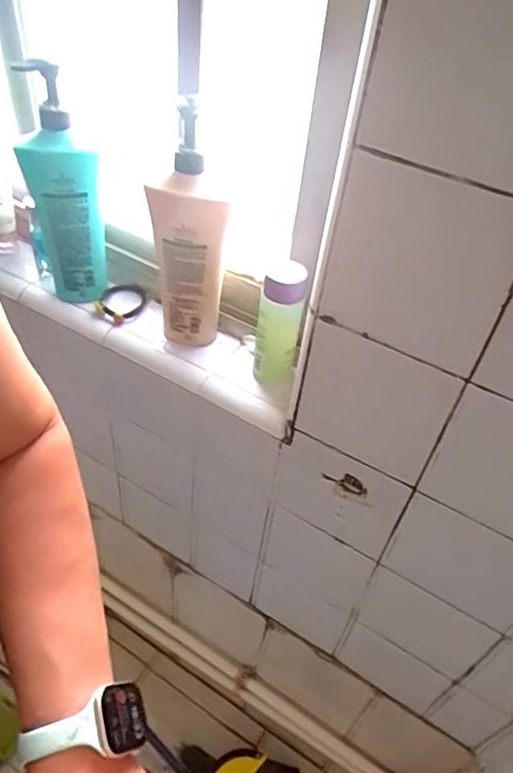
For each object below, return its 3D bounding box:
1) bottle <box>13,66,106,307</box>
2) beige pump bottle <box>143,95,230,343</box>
[{"bbox_3d":[-0.230,-0.220,0.656,0.084,0.261,0.048,-3,45,-11],"label":"bottle"},{"bbox_3d":[-0.072,-0.157,0.610,0.087,0.266,0.047,22,46,14],"label":"beige pump bottle"}]

